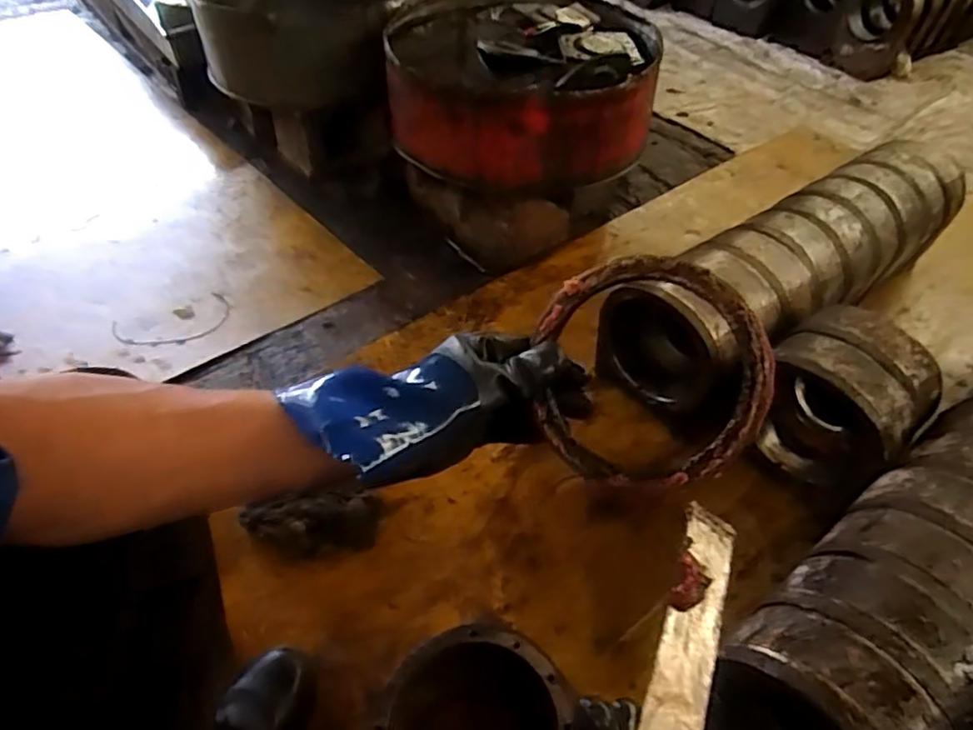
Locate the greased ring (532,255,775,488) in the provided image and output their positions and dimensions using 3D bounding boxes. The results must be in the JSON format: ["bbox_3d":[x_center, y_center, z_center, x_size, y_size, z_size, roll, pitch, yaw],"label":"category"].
[{"bbox_3d":[0.111,0.004,0.434,0.148,0.012,0.152,-2,85,23],"label":"greased ring"}]

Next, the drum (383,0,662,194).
[{"bbox_3d":[0.074,-0.605,1.388,0.554,0.196,0.521,0,46,-3],"label":"drum"}]

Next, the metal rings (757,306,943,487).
[{"bbox_3d":[0.541,0.055,0.996,0.189,0.209,0.200,-33,56,-29],"label":"metal rings"}]

